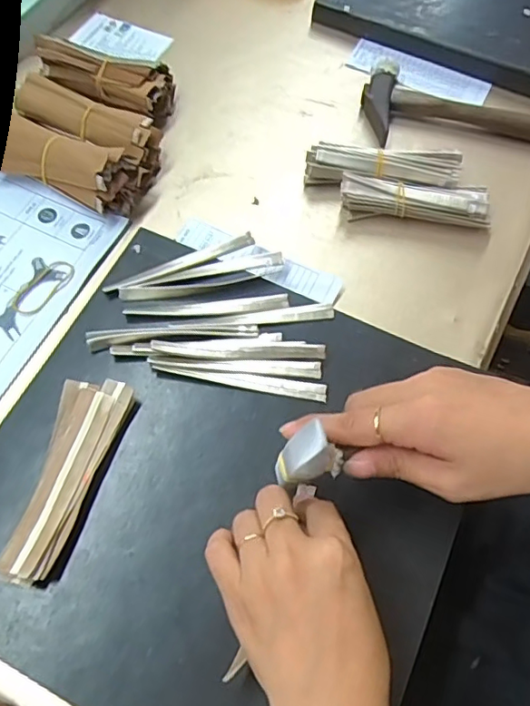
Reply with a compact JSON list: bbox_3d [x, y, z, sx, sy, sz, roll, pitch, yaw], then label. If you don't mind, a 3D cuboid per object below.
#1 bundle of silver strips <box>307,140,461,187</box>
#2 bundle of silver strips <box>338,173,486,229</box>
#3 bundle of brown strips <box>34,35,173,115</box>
[{"bbox_3d":[0.102,-0.161,0.491,0.131,0.033,0.030,4,64,1],"label":"bundle of silver strips"},{"bbox_3d":[0.127,-0.131,0.480,0.122,0.032,0.034,6,64,2],"label":"bundle of silver strips"},{"bbox_3d":[-0.154,-0.251,0.524,0.134,0.043,0.057,15,65,6],"label":"bundle of brown strips"}]

